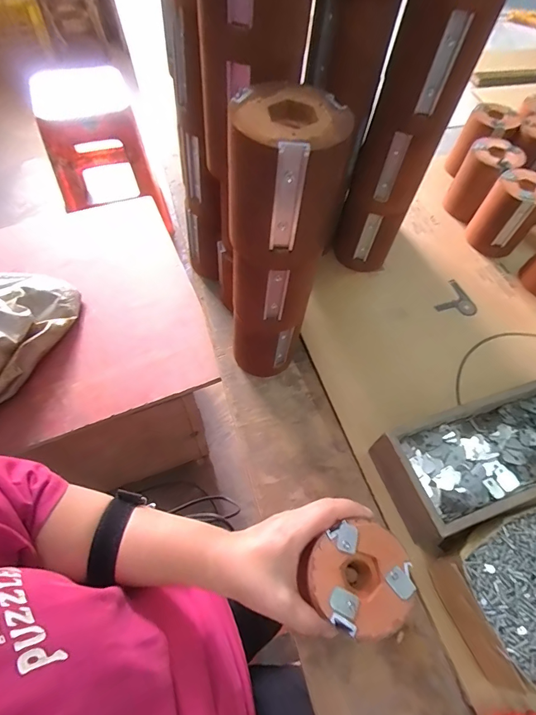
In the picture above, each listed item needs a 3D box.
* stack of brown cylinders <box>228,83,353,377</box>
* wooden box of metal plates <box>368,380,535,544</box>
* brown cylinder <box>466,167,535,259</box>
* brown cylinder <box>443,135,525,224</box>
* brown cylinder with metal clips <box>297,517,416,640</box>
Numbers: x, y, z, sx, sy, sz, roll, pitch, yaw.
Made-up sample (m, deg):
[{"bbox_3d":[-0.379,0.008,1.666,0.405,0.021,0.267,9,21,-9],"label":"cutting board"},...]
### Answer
[{"bbox_3d":[0.010,-0.081,0.356,0.080,0.281,0.073,14,60,6],"label":"stack of brown cylinders"},{"bbox_3d":[0.264,0.094,0.403,0.315,0.068,0.102,-17,61,-11],"label":"wooden box of metal plates"},{"bbox_3d":[0.361,-0.215,0.564,0.079,0.097,0.078,-38,67,-21],"label":"brown cylinder"},{"bbox_3d":[0.340,-0.282,0.599,0.082,0.096,0.069,-40,68,-22],"label":"brown cylinder"},{"bbox_3d":[0.070,0.177,0.302,0.079,0.049,0.073,1,59,-1],"label":"brown cylinder with metal clips"}]

